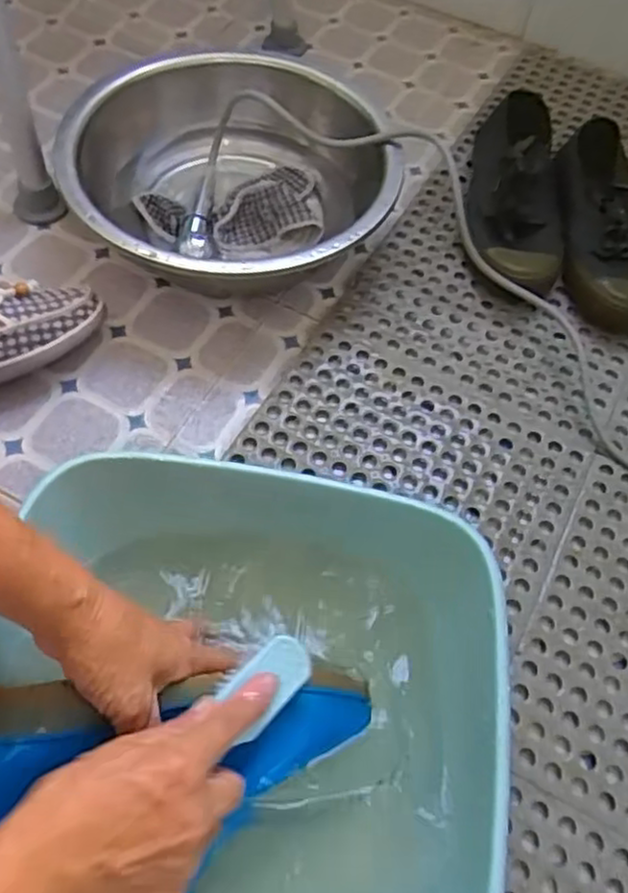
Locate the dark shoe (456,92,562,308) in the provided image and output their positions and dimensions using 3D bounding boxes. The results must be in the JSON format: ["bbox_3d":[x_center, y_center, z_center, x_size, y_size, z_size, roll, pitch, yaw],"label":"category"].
[{"bbox_3d":[0.214,-0.270,0.741,0.100,0.086,0.254,12,59,4],"label":"dark shoe"}]

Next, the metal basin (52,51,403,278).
[{"bbox_3d":[-0.082,-0.263,0.708,0.305,0.107,0.310,2,58,-3],"label":"metal basin"}]

